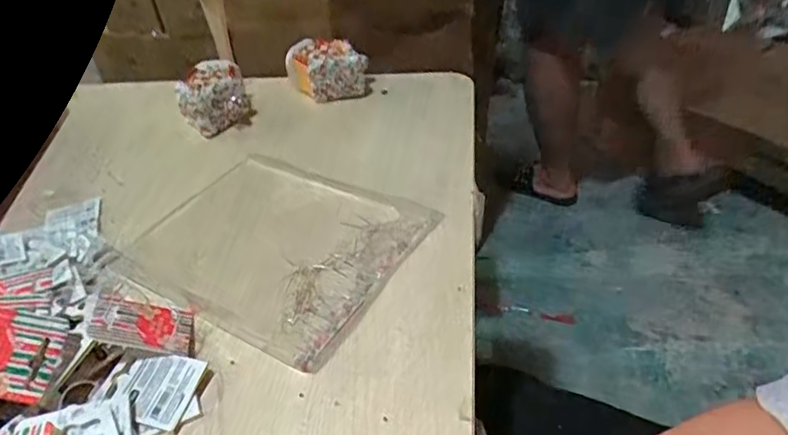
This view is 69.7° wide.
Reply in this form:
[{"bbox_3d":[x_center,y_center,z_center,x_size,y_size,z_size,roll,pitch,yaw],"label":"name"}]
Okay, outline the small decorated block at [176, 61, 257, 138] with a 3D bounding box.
[{"bbox_3d":[-0.186,-0.125,0.584,0.067,0.043,0.080,-18,41,-13],"label":"small decorated block"}]

